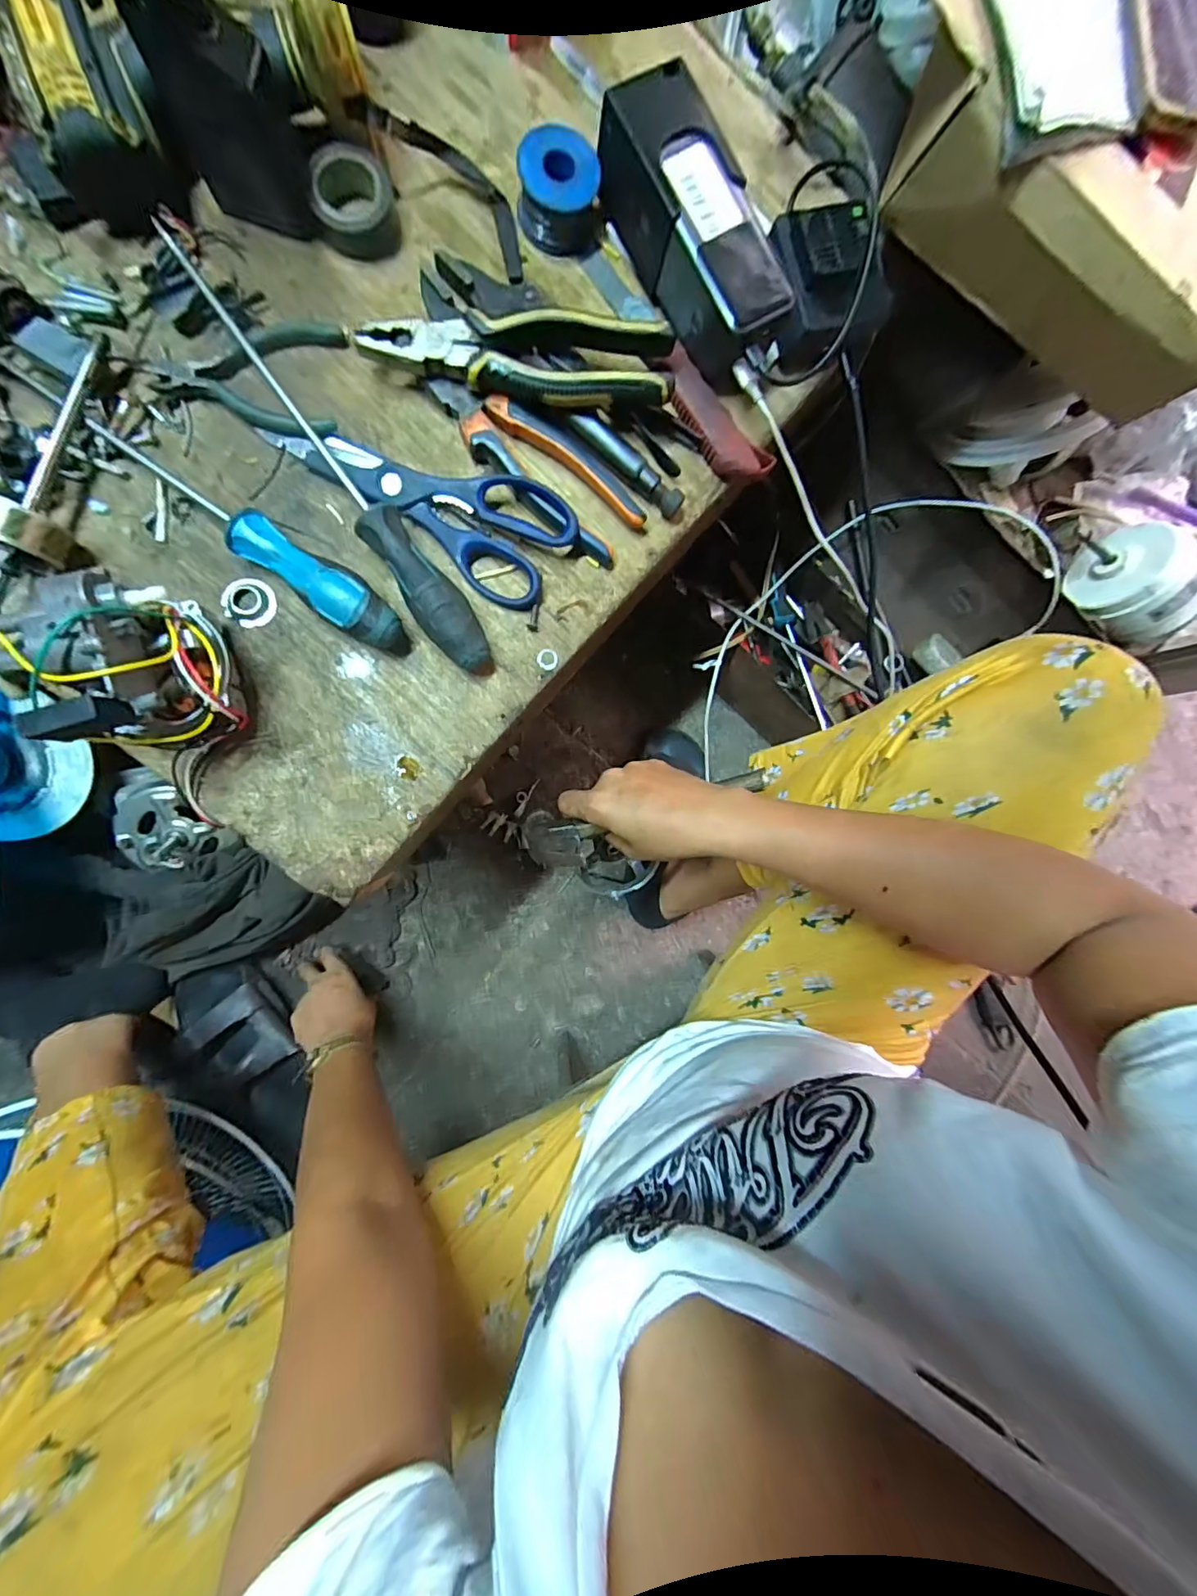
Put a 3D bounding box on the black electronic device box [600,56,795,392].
[{"bbox_3d":[0.066,-0.370,0.341,0.057,0.056,0.159,-37,95,-7],"label":"black electronic device box"}]

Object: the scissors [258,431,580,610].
[{"bbox_3d":[-0.111,-0.208,0.342,0.191,0.023,0.074,32,85,-7],"label":"scissors"}]

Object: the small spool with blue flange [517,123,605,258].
[{"bbox_3d":[-0.024,-0.409,0.348,0.057,0.039,0.047,4,89,-8],"label":"small spool with blue flange"}]

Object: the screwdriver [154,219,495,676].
[{"bbox_3d":[-0.168,-0.207,0.329,0.030,0.031,0.300,-38,95,-7],"label":"screwdriver"}]

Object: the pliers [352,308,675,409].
[{"bbox_3d":[-0.049,-0.297,0.335,0.193,0.031,0.067,5,89,-8],"label":"pliers"}]

